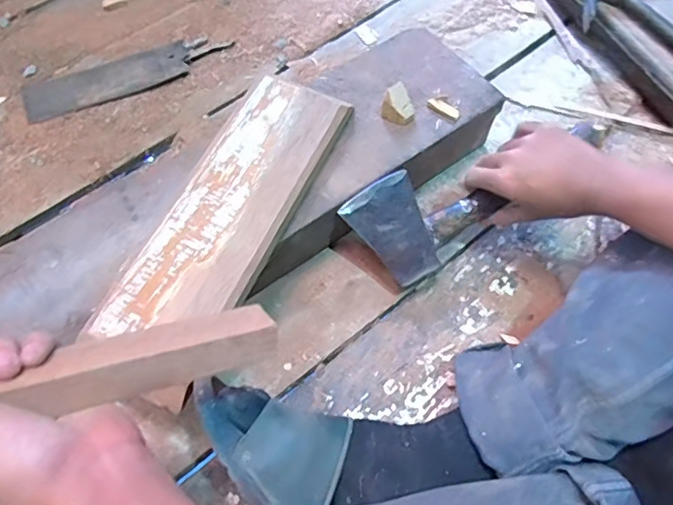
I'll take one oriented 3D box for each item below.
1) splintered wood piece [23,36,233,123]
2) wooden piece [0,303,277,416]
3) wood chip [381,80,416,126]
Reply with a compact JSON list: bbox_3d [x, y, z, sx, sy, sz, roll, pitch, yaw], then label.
[{"bbox_3d":[-0.273,-0.232,0.697,0.260,0.010,0.061,-20,66,-9],"label":"splintered wood piece"},{"bbox_3d":[-0.181,0.070,0.254,0.313,0.021,0.035,-11,63,-28],"label":"wooden piece"},{"bbox_3d":[0.066,-0.154,0.555,0.030,0.036,0.022,35,68,17],"label":"wood chip"}]

